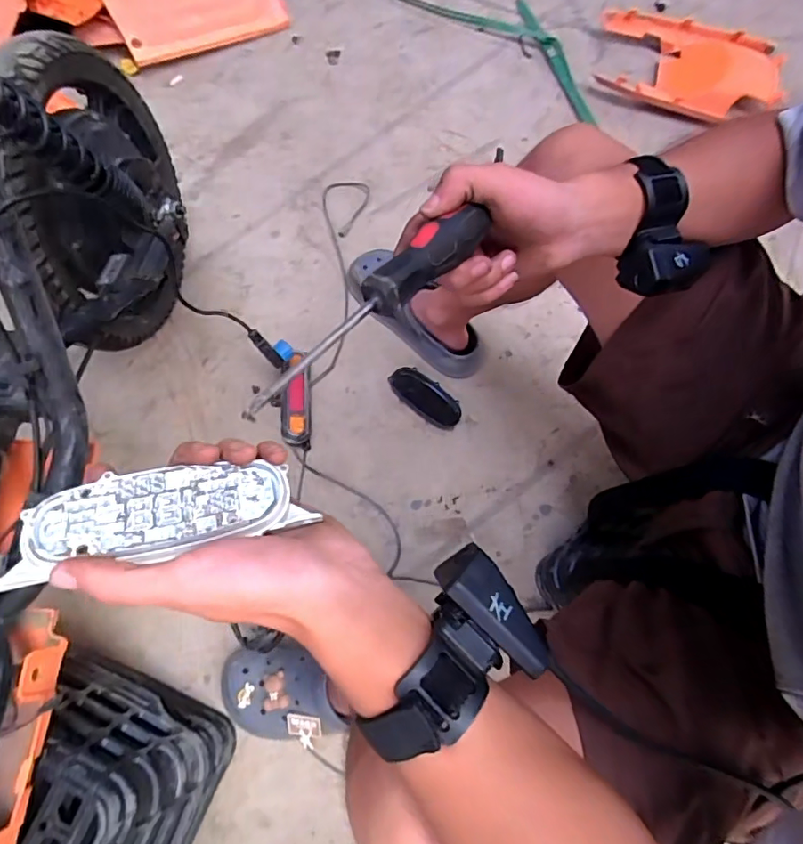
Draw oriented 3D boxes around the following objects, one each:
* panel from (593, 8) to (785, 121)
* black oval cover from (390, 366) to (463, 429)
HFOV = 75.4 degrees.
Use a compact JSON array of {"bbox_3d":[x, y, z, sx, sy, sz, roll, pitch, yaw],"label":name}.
[{"bbox_3d":[0.624,-0.776,1.133,0.382,0.042,0.304,15,70,4],"label":"panel"},{"bbox_3d":[0.039,-0.042,0.854,0.131,0.017,0.058,34,73,10],"label":"black oval cover"}]

